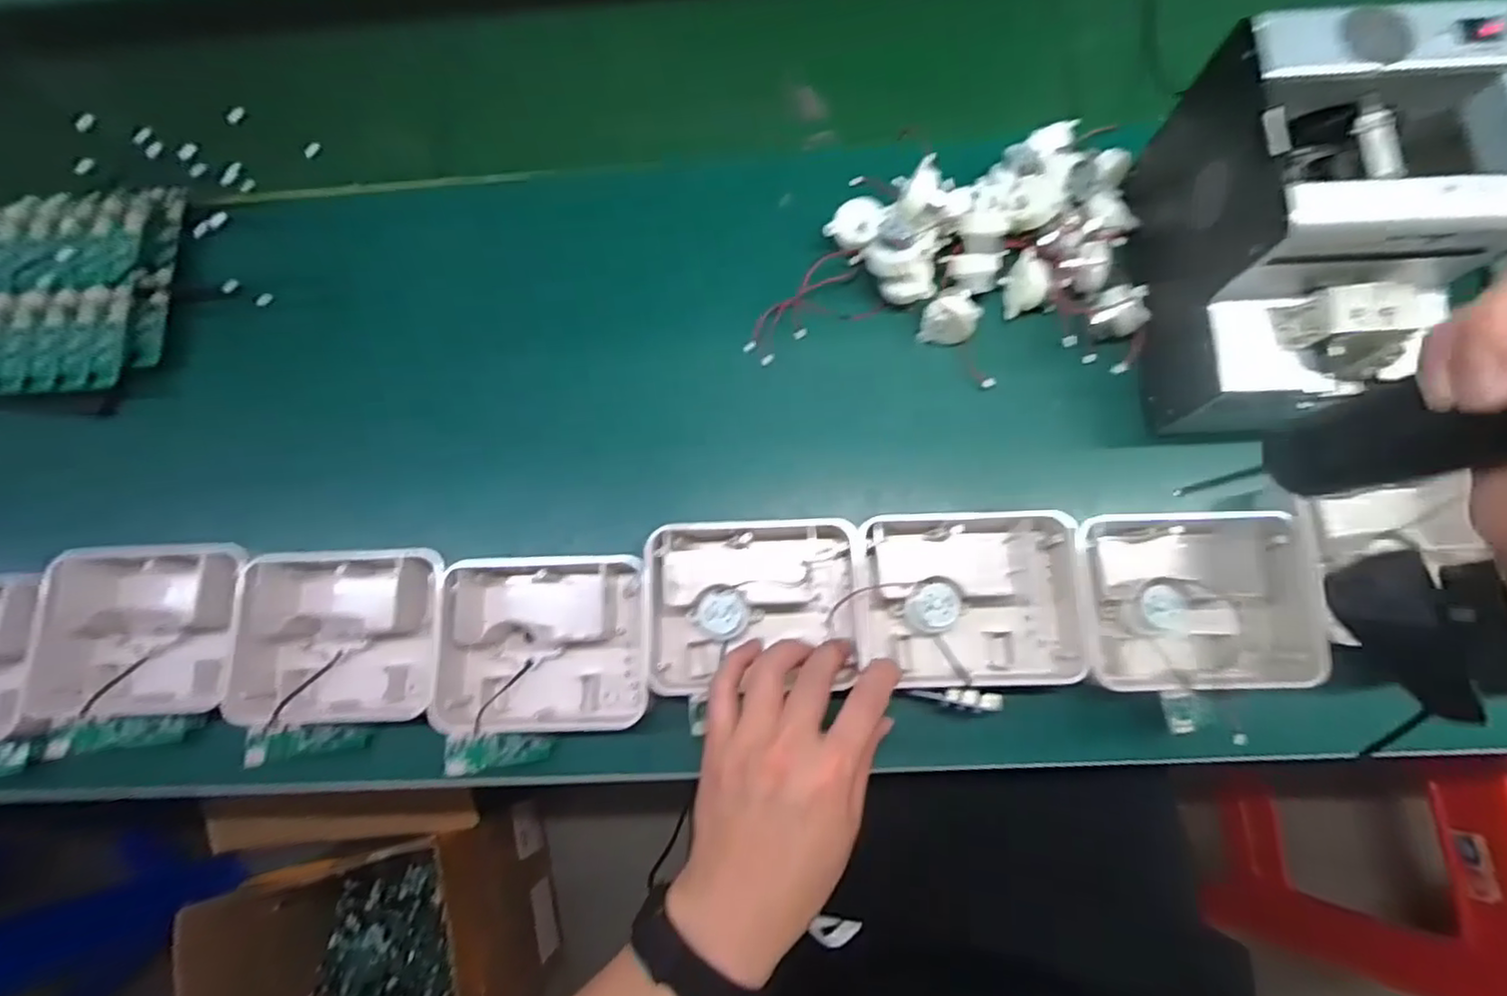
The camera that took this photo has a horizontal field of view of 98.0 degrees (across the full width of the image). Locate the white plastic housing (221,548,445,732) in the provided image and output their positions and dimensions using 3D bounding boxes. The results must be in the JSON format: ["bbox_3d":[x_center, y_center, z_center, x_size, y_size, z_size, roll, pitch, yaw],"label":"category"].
[{"bbox_3d":[-0.256,0.091,0.428,0.130,0.069,0.105,1,75,2],"label":"white plastic housing"}]

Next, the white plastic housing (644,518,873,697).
[{"bbox_3d":[0.002,0.066,0.407,0.130,0.048,0.097,-3,75,1],"label":"white plastic housing"}]

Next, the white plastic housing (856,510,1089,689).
[{"bbox_3d":[0.131,0.063,0.402,0.131,0.049,0.100,-2,75,1],"label":"white plastic housing"}]

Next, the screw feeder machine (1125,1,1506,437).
[{"bbox_3d":[0.313,-0.138,0.373,0.127,0.156,0.174,0,75,2],"label":"screw feeder machine"}]

